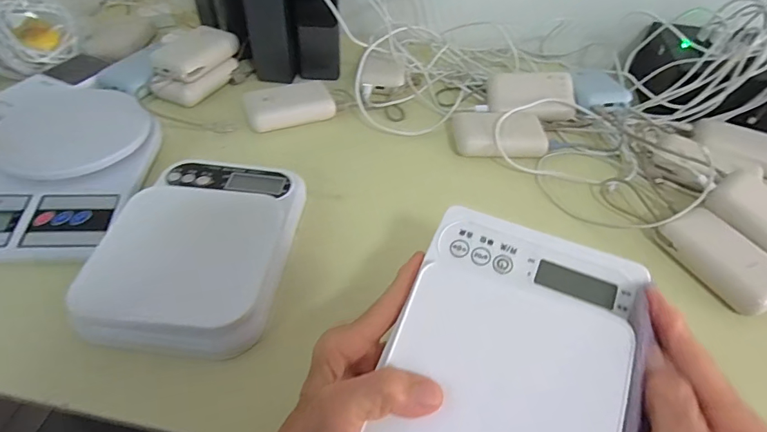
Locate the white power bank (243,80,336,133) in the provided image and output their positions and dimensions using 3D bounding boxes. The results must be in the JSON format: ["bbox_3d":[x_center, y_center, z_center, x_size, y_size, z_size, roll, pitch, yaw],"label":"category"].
[{"bbox_3d":[-0.110,-0.133,0.510,0.102,0.020,0.058,-14,50,-16],"label":"white power bank"}]

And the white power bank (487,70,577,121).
[{"bbox_3d":[0.182,-0.149,0.525,0.102,0.021,0.064,5,76,8],"label":"white power bank"}]

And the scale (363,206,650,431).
[{"bbox_3d":[0.071,0.080,0.247,0.125,0.017,0.176,17,65,18],"label":"scale"}]

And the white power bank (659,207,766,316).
[{"bbox_3d":[0.301,0.037,0.374,0.059,0.019,0.094,-18,51,-19],"label":"white power bank"}]

